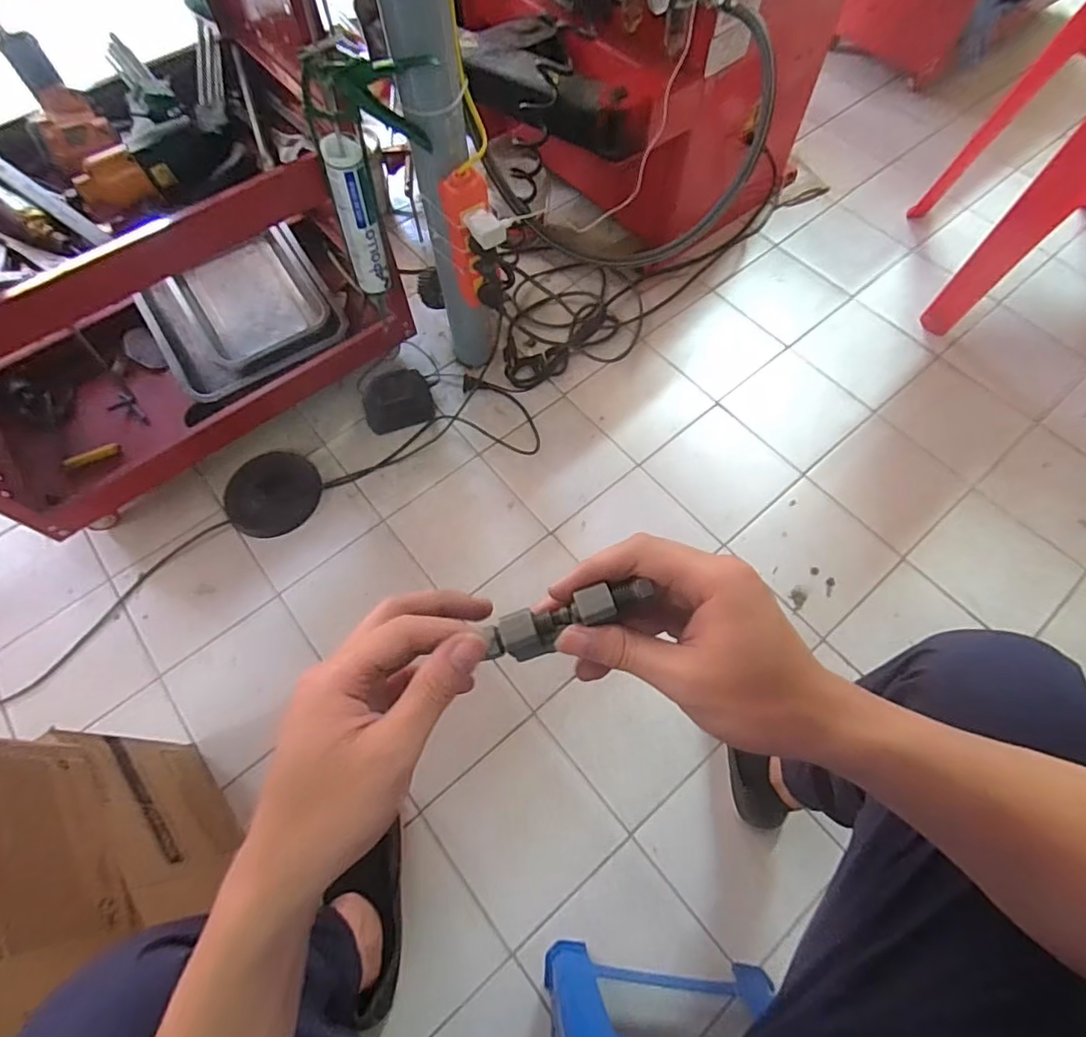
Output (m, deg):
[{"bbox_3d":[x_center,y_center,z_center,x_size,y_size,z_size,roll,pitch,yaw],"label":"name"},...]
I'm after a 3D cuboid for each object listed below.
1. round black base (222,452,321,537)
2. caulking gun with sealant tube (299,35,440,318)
[{"bbox_3d":[-0.467,-0.042,0.963,0.157,0.019,0.150,-6,65,-2],"label":"round black base"},{"bbox_3d":[-0.207,-0.440,0.744,0.170,0.323,0.051,-15,66,-6],"label":"caulking gun with sealant tube"}]

